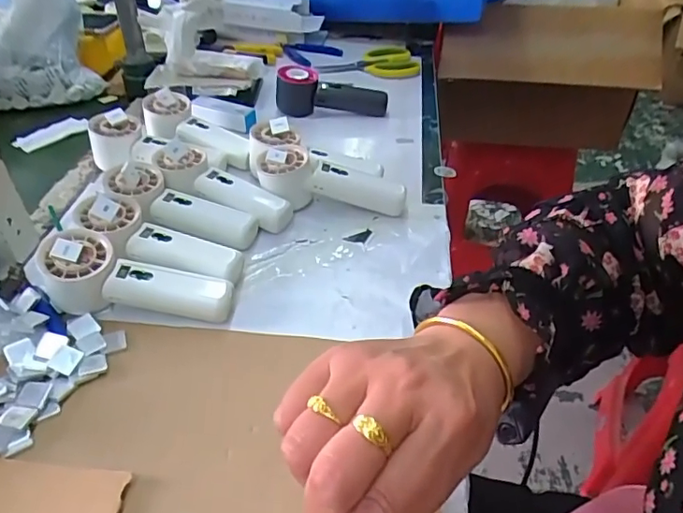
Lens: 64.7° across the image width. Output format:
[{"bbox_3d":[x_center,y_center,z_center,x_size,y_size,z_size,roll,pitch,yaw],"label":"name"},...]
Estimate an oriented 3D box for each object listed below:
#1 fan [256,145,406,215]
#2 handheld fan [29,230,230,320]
[{"bbox_3d":[-0.011,-0.081,0.586,0.159,0.054,0.060,2,41,0],"label":"fan"},{"bbox_3d":[-0.175,0.017,0.462,0.160,0.060,0.054,0,41,-3],"label":"handheld fan"}]

